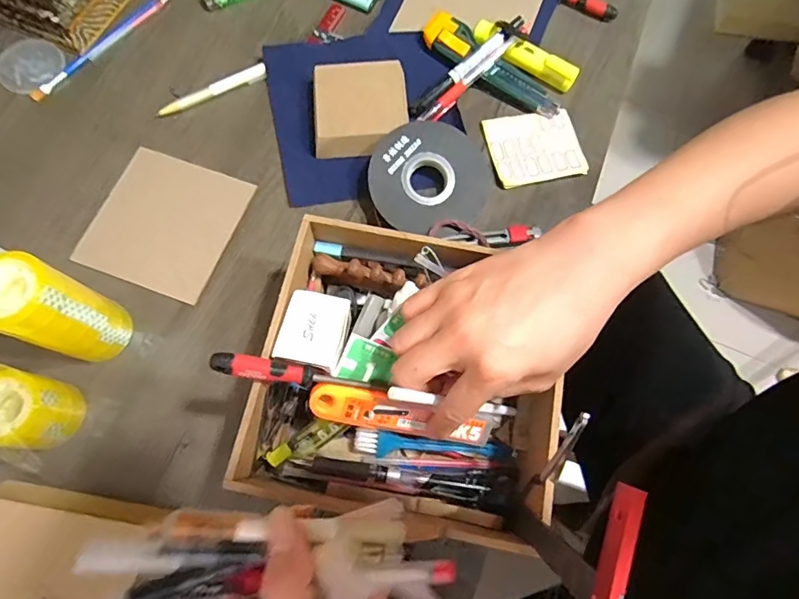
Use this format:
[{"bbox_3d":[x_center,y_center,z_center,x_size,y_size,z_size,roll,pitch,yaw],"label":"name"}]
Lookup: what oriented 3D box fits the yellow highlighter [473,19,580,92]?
[{"bbox_3d":[0.124,-0.244,0.490,0.113,0.022,0.023,30,74,9],"label":"yellow highlighter"}]

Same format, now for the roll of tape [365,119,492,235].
[{"bbox_3d":[0.026,-0.111,0.443,0.110,0.015,0.095,-12,89,-11],"label":"roll of tape"}]

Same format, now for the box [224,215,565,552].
[{"bbox_3d":[0.011,0.056,0.333,0.202,0.073,0.184,14,72,4],"label":"box"}]

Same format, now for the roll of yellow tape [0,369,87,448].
[{"bbox_3d":[-0.271,0.083,0.359,0.044,0.063,0.054,9,72,3],"label":"roll of yellow tape"}]

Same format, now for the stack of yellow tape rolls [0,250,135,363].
[{"bbox_3d":[-0.247,0.010,0.358,0.047,0.111,0.050,19,73,6],"label":"stack of yellow tape rolls"}]

